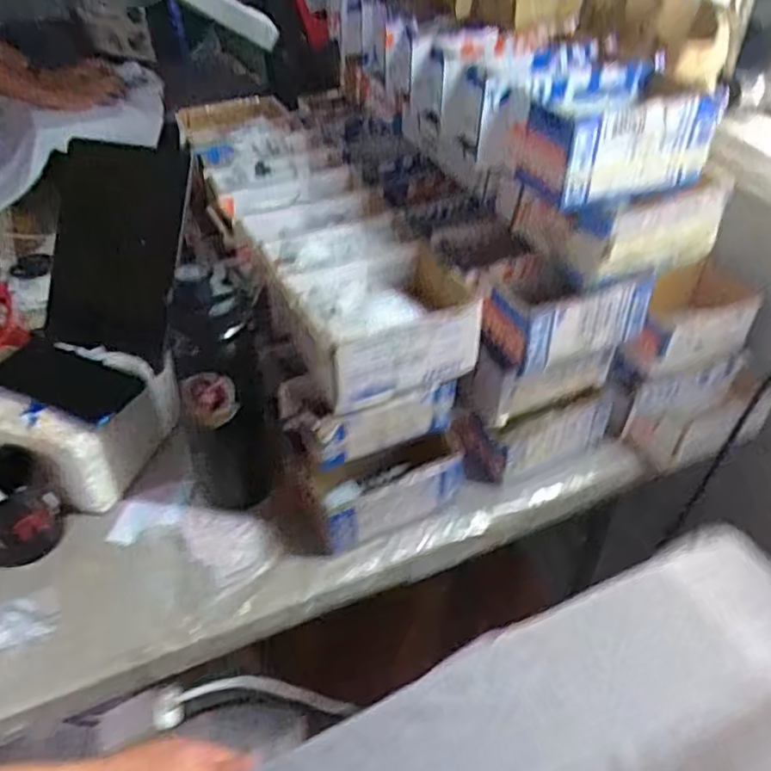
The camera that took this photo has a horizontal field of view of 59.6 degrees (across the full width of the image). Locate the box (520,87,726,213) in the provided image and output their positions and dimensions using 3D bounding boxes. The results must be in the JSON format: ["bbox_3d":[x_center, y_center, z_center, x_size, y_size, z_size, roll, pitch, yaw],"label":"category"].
[{"bbox_3d":[0.202,-0.215,0.607,0.156,0.089,0.085,-14,43,-17],"label":"box"}]

